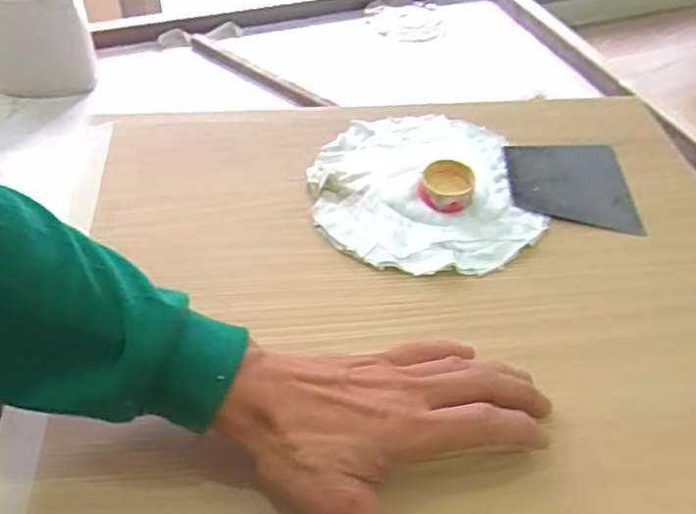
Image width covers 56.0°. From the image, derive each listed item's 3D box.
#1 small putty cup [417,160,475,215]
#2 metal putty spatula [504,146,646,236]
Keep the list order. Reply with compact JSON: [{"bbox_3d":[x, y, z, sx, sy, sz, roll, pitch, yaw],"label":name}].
[{"bbox_3d":[0.074,-0.053,0.488,0.039,0.020,0.038,1,46,-2],"label":"small putty cup"},{"bbox_3d":[0.175,-0.058,0.518,0.097,0.011,0.098,4,46,1],"label":"metal putty spatula"}]

